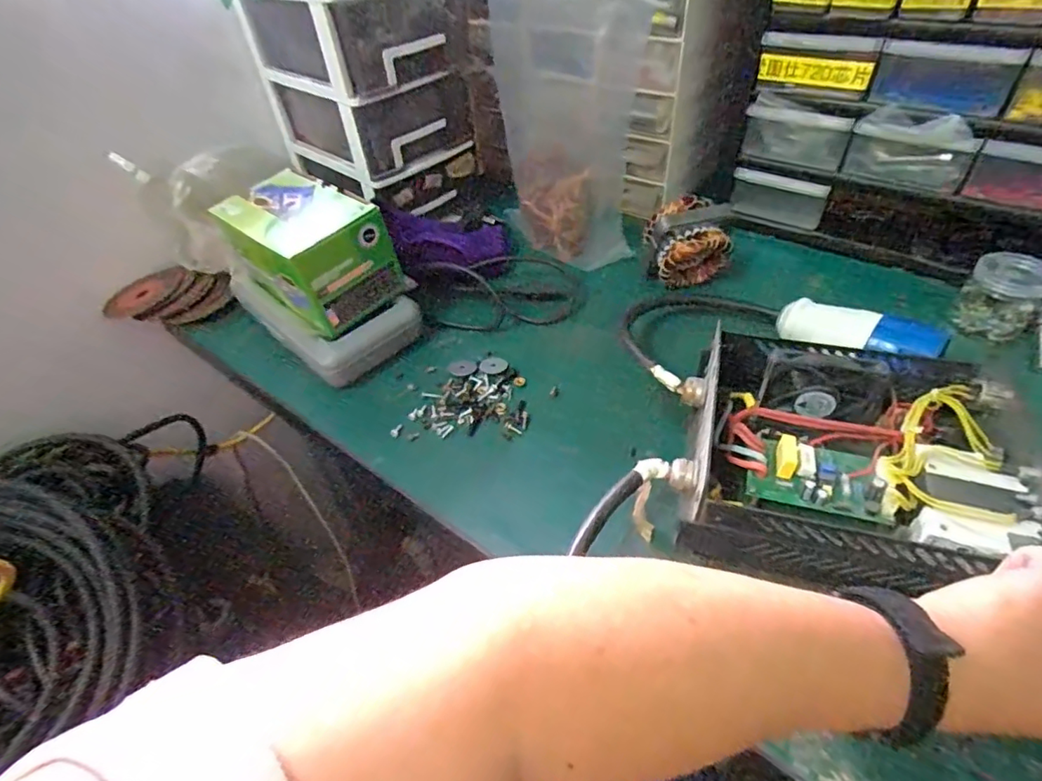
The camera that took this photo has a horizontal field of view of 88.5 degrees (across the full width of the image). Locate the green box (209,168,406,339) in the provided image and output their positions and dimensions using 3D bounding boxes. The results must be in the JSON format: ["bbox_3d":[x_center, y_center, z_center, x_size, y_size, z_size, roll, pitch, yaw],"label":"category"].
[{"bbox_3d":[-0.223,-0.153,0.558,0.109,0.089,0.173,-37,53,-27],"label":"green box"}]

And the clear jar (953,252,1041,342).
[{"bbox_3d":[0.472,-0.094,0.524,0.053,0.058,0.065,-37,53,-27],"label":"clear jar"}]

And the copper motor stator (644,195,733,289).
[{"bbox_3d":[0.189,-0.165,0.603,0.085,0.083,0.070,-12,46,-7],"label":"copper motor stator"}]

